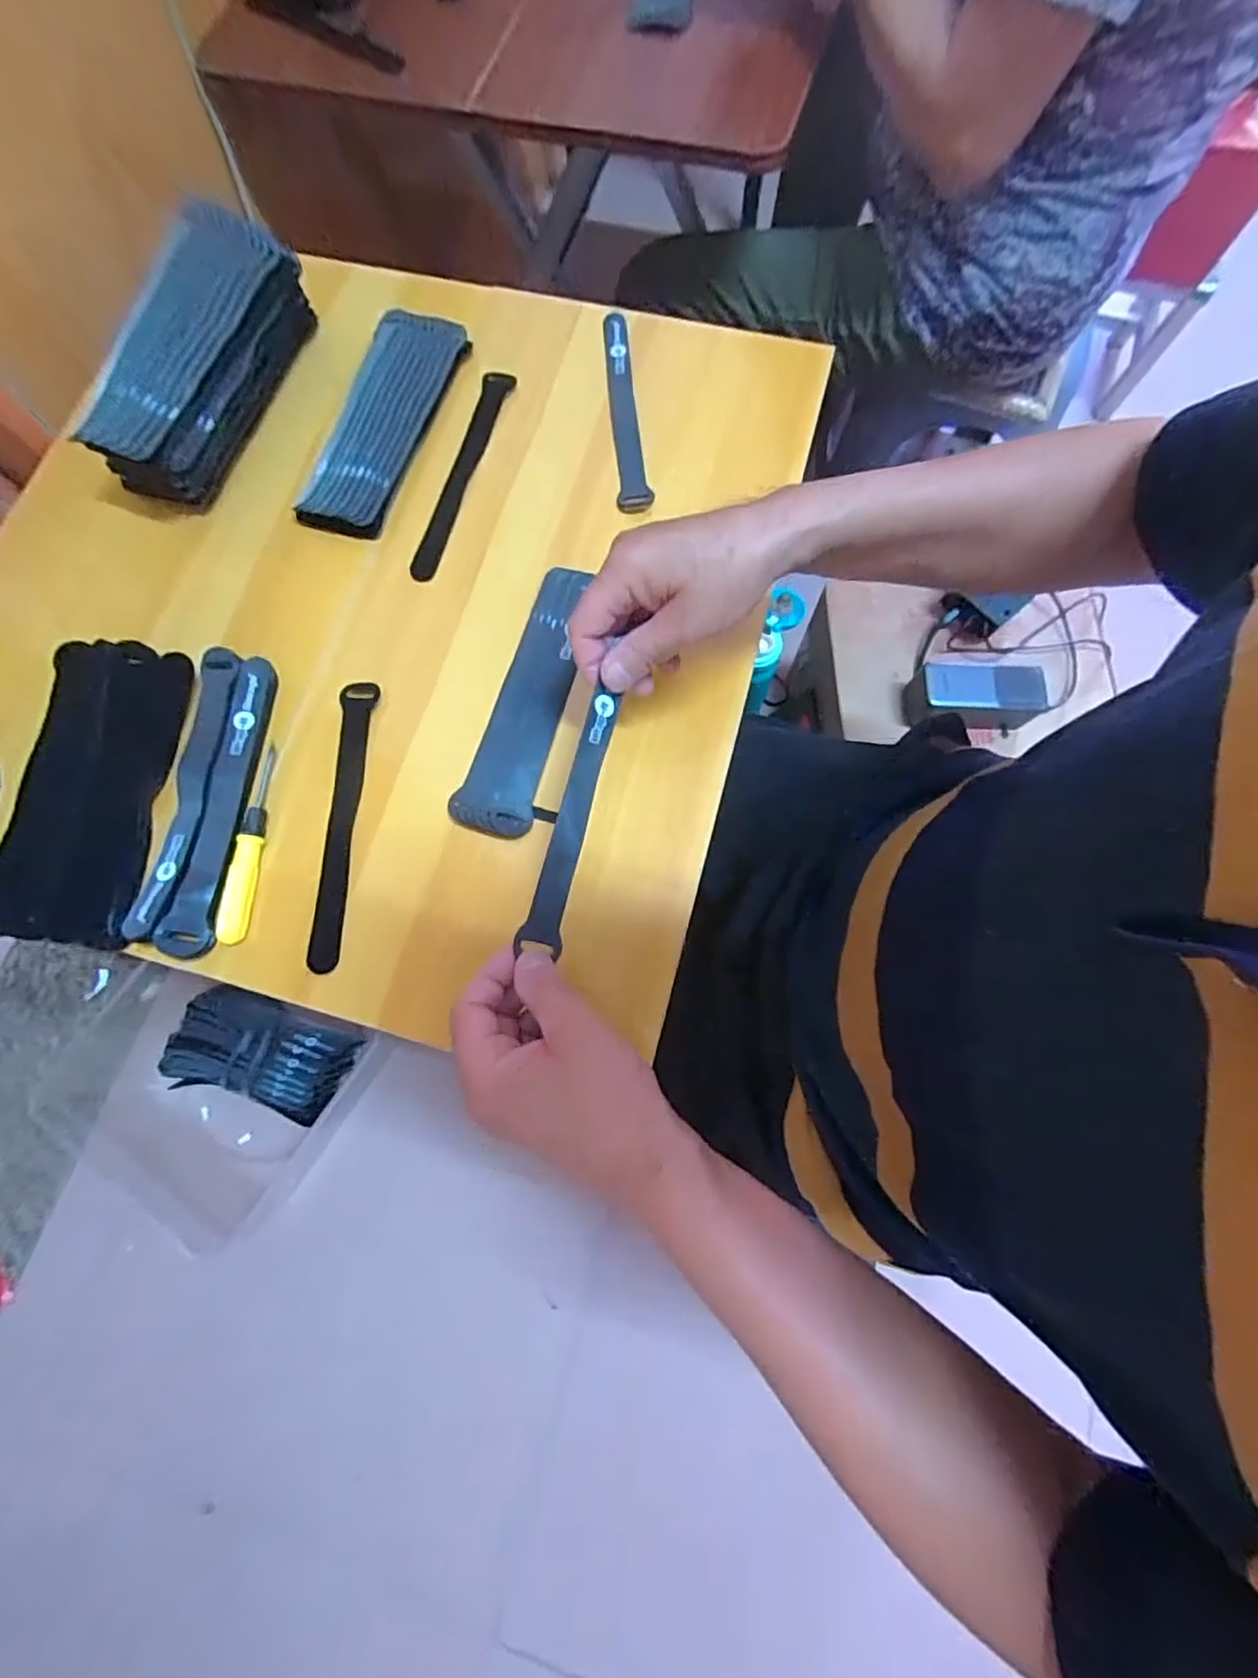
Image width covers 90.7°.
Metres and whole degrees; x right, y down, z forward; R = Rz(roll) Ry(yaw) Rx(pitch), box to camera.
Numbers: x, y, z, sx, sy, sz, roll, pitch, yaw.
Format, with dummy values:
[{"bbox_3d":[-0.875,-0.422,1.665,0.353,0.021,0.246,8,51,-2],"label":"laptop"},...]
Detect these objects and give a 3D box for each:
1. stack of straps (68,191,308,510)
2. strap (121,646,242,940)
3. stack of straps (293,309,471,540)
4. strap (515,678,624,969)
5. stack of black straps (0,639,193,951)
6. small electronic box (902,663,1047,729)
[{"bbox_3d":[-0.318,-0.352,0.465,0.069,0.090,0.205,22,77,7],"label":"stack of straps"},{"bbox_3d":[-0.286,-0.036,0.402,0.026,0.008,0.195,4,75,3],"label":"strap"},{"bbox_3d":[-0.191,-0.325,0.487,0.073,0.023,0.200,15,76,6],"label":"stack of straps"},{"bbox_3d":[-0.032,-0.012,0.358,0.021,0.014,0.152,14,78,5],"label":"strap"},{"bbox_3d":[-0.355,-0.035,0.408,0.102,0.018,0.201,6,75,4],"label":"stack of black straps"},{"bbox_3d":[0.377,-0.159,0.677,0.132,0.059,0.060,0,75,2],"label":"small electronic box"}]

